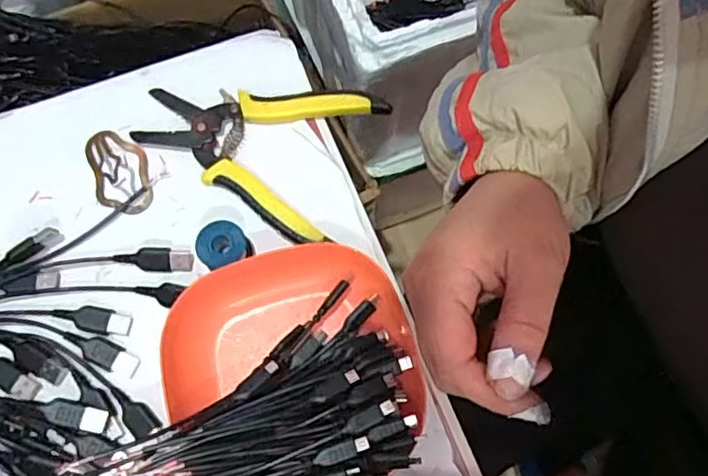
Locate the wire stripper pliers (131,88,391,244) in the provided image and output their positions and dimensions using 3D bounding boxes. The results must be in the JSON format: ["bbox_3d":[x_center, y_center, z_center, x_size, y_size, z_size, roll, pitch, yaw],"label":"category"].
[{"bbox_3d":[-0.064,-0.074,0.403,0.144,0.013,0.108,29,74,7],"label":"wire stripper pliers"}]

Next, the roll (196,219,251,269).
[{"bbox_3d":[-0.081,0.005,0.371,0.030,0.024,0.027,-22,74,-8],"label":"roll"}]

